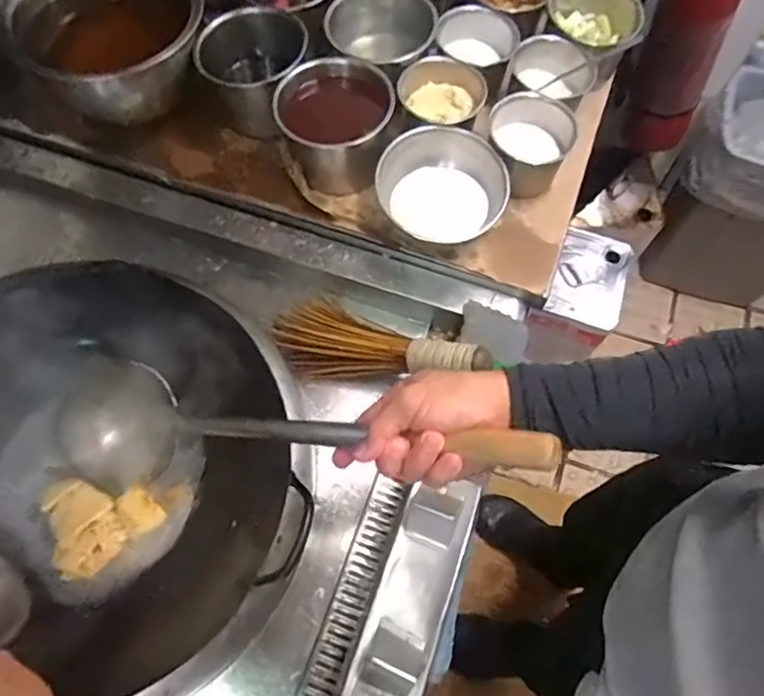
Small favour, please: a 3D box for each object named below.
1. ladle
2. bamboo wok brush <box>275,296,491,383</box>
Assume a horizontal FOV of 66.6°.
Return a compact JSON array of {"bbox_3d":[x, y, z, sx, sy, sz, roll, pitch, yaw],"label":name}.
[{"bbox_3d":[-0.109,0.081,0.534,0.535,0.088,0.125,-1,61,32],"label":"ladle"},{"bbox_3d":[0.002,-0.009,0.754,0.283,0.059,0.113,8,64,25],"label":"bamboo wok brush"}]

